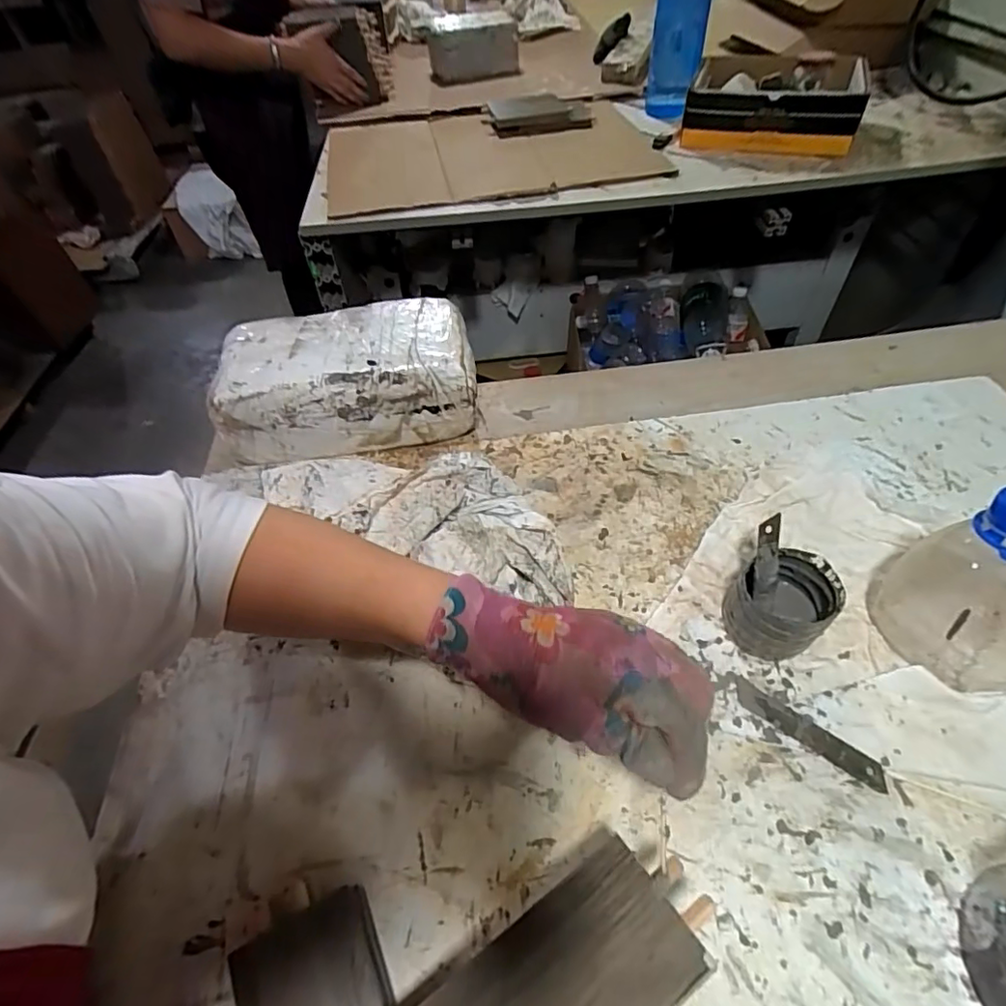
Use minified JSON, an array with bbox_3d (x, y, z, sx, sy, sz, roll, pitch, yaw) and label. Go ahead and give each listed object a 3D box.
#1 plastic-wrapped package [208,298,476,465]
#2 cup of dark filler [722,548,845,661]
[{"bbox_3d":[-0.157,-0.120,0.563,0.248,0.098,0.116,-9,51,-2],"label":"plastic-wrapped package"},{"bbox_3d":[0.200,0.071,0.402,0.068,0.059,0.061,-37,57,-22],"label":"cup of dark filler"}]

